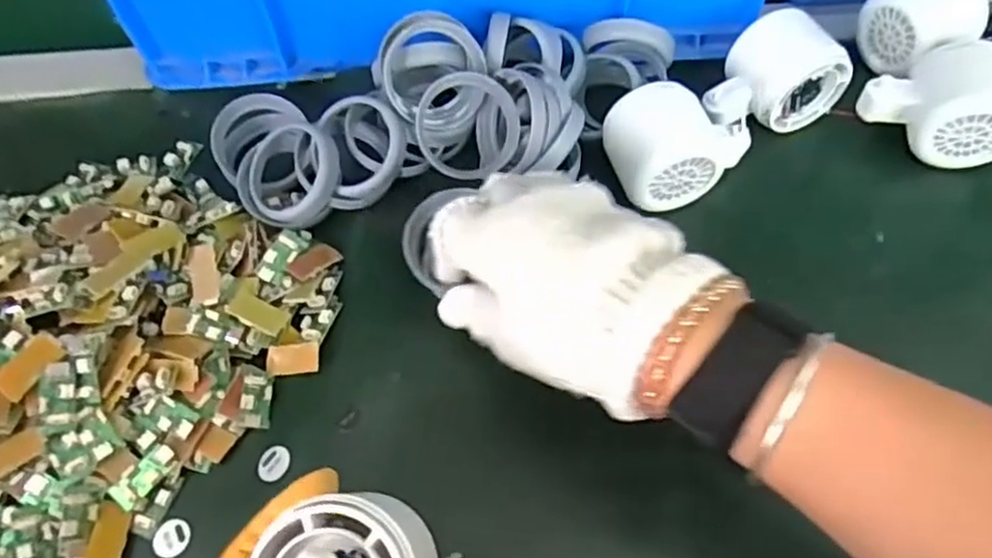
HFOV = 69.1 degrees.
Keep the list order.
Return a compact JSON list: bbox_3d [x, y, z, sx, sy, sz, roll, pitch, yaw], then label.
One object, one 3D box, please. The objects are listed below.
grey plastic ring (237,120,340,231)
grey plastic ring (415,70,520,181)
[{"bbox_3d":[-0.119,-0.060,0.419,0.063,0.018,0.062,-4,77,19],"label":"grey plastic ring"},{"bbox_3d":[-0.017,-0.089,0.417,0.060,0.013,0.060,-1,96,-13],"label":"grey plastic ring"}]

